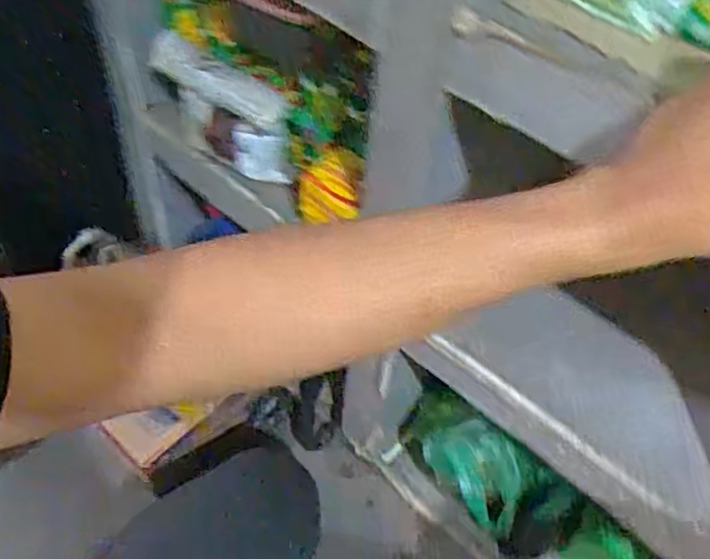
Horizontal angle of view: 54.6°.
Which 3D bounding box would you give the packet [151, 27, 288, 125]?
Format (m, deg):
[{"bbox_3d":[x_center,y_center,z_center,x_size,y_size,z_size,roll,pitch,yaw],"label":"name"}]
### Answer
[{"bbox_3d":[-0.152,-0.218,0.747,0.176,0.032,0.040,30,56,20],"label":"packet"}]

